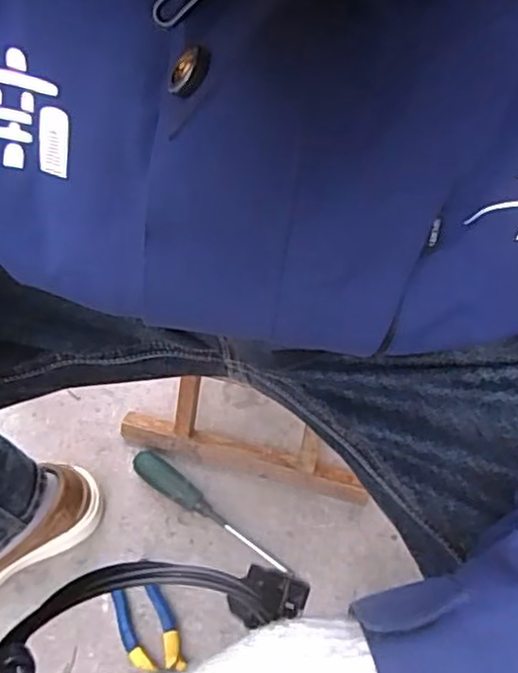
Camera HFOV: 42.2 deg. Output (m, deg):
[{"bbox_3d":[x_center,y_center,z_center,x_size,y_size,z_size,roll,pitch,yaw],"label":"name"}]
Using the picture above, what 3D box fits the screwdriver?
[{"bbox_3d":[-0.062,0.205,0.785,0.215,0.030,0.033,35,68,16],"label":"screwdriver"}]

